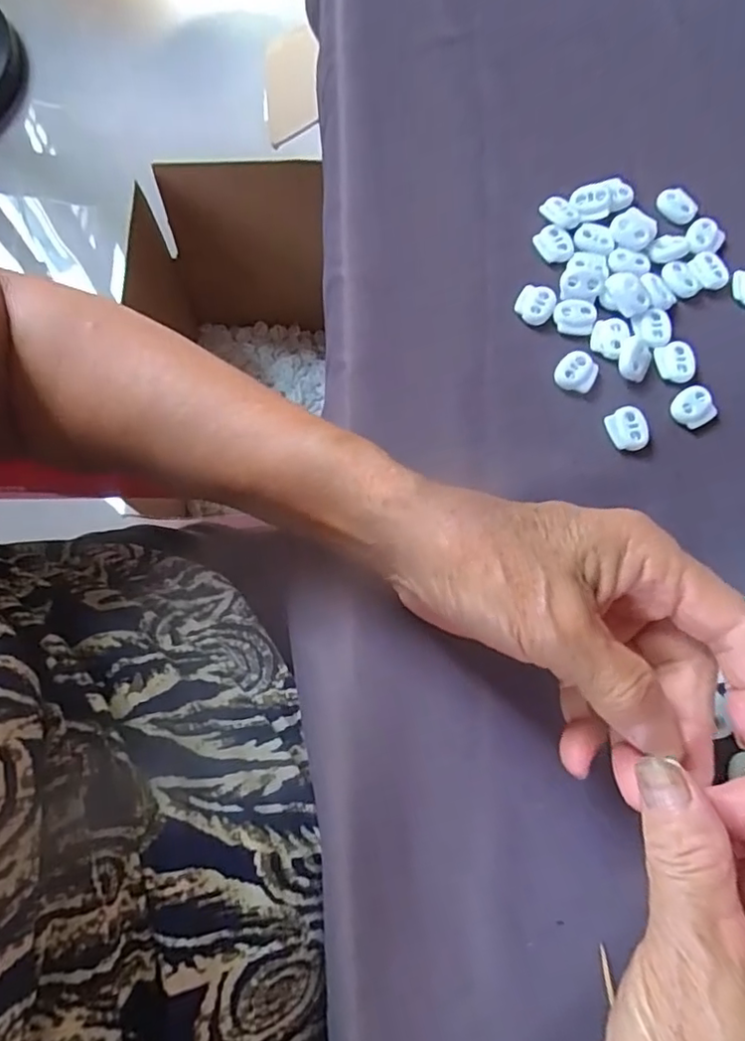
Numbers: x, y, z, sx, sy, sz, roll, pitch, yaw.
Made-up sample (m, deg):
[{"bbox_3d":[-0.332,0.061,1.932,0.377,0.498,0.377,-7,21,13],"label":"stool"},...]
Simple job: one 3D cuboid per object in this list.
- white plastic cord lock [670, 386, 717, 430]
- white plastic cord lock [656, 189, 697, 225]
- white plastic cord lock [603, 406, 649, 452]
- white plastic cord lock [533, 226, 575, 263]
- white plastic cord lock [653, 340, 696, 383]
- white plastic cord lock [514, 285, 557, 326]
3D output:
[{"bbox_3d":[0.162,-0.057,0.295,0.022,0.004,0.019,-37,77,-12],"label":"white plastic cord lock"},{"bbox_3d":[0.173,-0.179,0.333,0.018,0.005,0.023,-42,78,-13],"label":"white plastic cord lock"},{"bbox_3d":[0.127,-0.045,0.291,0.020,0.004,0.022,-14,74,-6],"label":"white plastic cord lock"},{"bbox_3d":[0.101,-0.152,0.322,0.019,0.004,0.022,-39,78,-12],"label":"white plastic cord lock"},{"bbox_3d":[0.156,-0.082,0.303,0.019,0.004,0.022,-5,73,-3],"label":"white plastic cord lock"},{"bbox_3d":[0.087,-0.115,0.311,0.020,0.005,0.021,31,75,8],"label":"white plastic cord lock"}]

